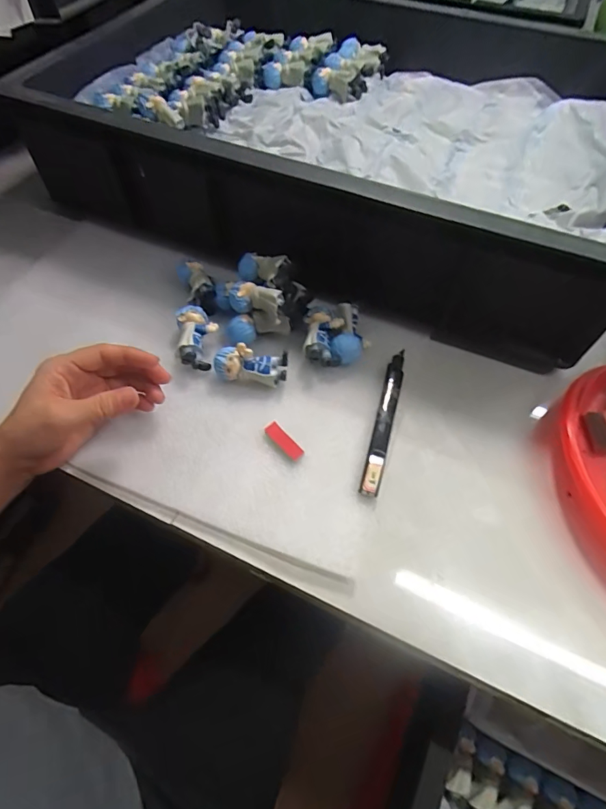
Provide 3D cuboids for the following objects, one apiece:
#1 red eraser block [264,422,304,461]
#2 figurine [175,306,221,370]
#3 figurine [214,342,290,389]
[{"bbox_3d":[-0.015,0.030,0.351,0.012,0.005,0.038,-38,66,-22],"label":"red eraser block"},{"bbox_3d":[-0.094,-0.063,0.389,0.033,0.025,0.061,-10,59,-7],"label":"figurine"},{"bbox_3d":[-0.045,-0.034,0.372,0.060,0.035,0.024,6,58,3],"label":"figurine"}]

